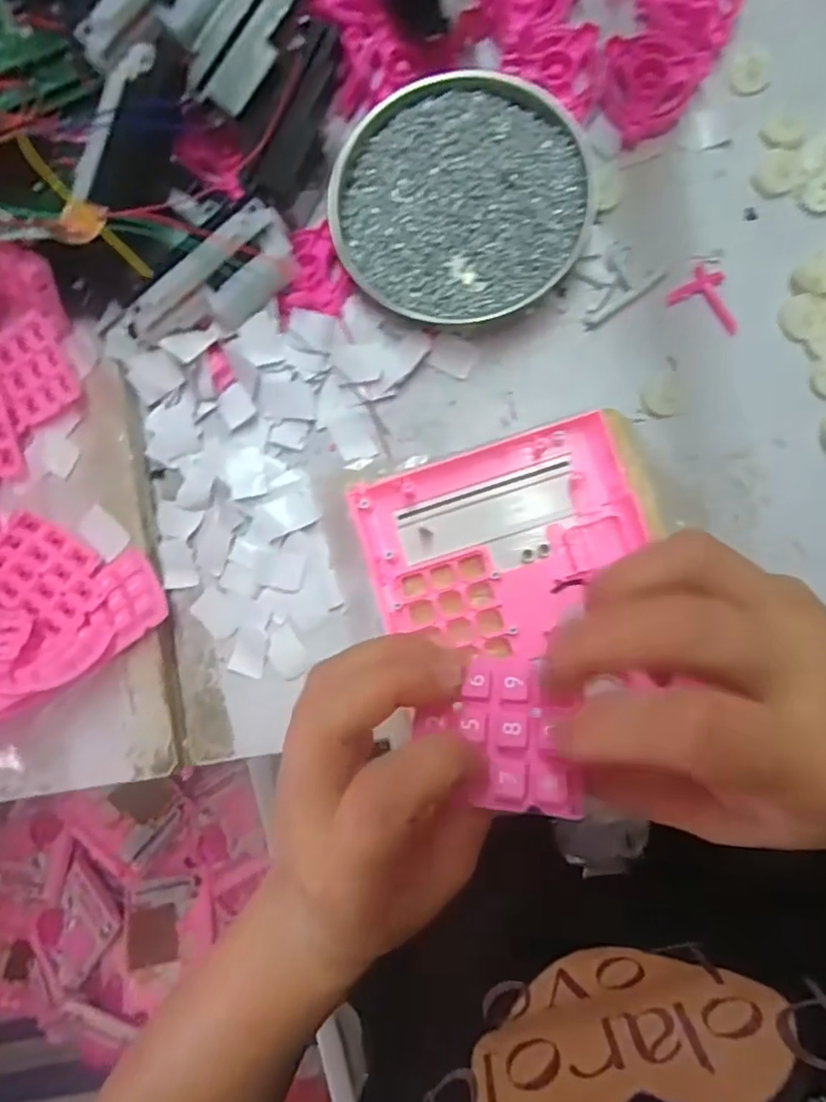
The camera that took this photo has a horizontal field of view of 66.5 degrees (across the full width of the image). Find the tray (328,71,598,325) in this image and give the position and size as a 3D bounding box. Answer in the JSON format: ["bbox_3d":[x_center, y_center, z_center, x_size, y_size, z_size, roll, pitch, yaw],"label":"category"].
[{"bbox_3d":[0.026,-0.195,0.346,0.135,0.020,0.131,0,88,6],"label":"tray"}]

